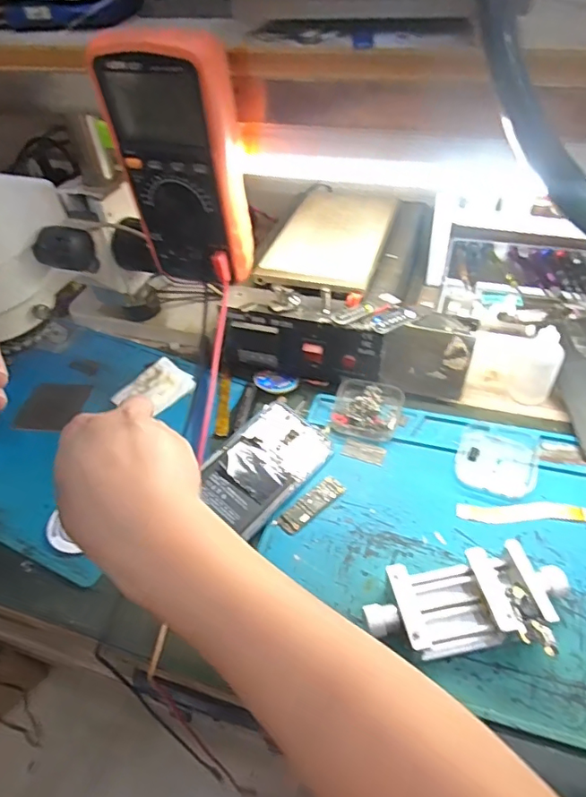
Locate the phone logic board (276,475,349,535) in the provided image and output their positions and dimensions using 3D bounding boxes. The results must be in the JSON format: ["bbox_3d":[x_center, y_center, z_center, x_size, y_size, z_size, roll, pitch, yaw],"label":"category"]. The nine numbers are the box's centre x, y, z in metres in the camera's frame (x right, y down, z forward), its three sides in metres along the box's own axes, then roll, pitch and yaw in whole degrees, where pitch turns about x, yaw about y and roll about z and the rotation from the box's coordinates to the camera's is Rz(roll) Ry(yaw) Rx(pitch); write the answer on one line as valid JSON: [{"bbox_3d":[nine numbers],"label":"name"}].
[{"bbox_3d":[0.016,0.089,0.433,0.064,0.004,0.019,-36,54,-25],"label":"phone logic board"}]

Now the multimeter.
[{"bbox_3d":[-0.082,-0.169,0.383,0.080,0.174,0.032,11,49,15],"label":"multimeter"}]

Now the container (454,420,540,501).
[{"bbox_3d":[0.180,0.048,0.448,0.065,0.017,0.078,18,51,20],"label":"container"}]

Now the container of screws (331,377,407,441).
[{"bbox_3d":[0.072,0.008,0.494,0.063,0.019,0.064,14,50,17],"label":"container of screws"}]

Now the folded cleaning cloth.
[{"bbox_3d":[-0.143,-0.011,0.537,0.058,0.014,0.069,24,54,25],"label":"folded cleaning cloth"}]

